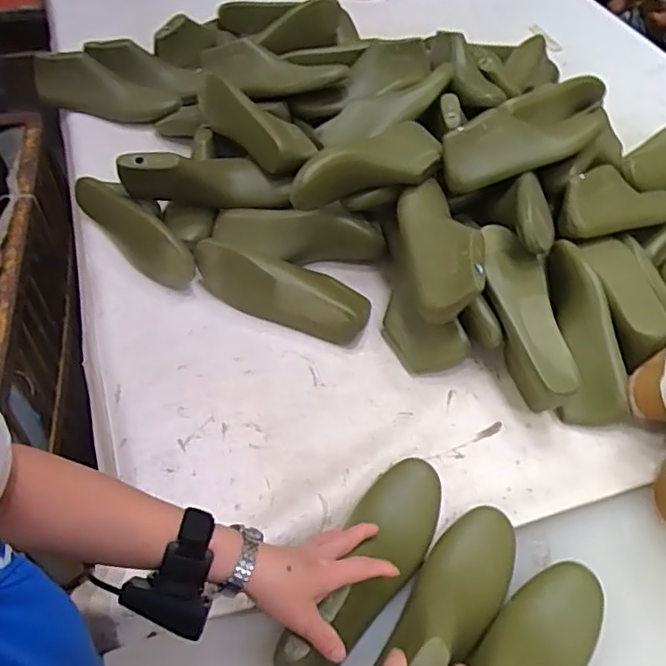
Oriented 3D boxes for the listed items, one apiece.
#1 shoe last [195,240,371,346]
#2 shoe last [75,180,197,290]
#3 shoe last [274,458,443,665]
[{"bbox_3d":[-0.069,-0.065,0.815,0.245,0.080,0.075,17,50,10],"label":"shoe last"},{"bbox_3d":[-0.274,-0.149,0.862,0.082,0.066,0.243,-34,60,-29],"label":"shoe last"},{"bbox_3d":[0.038,0.222,0.581,0.078,0.076,0.251,28,48,18],"label":"shoe last"}]

